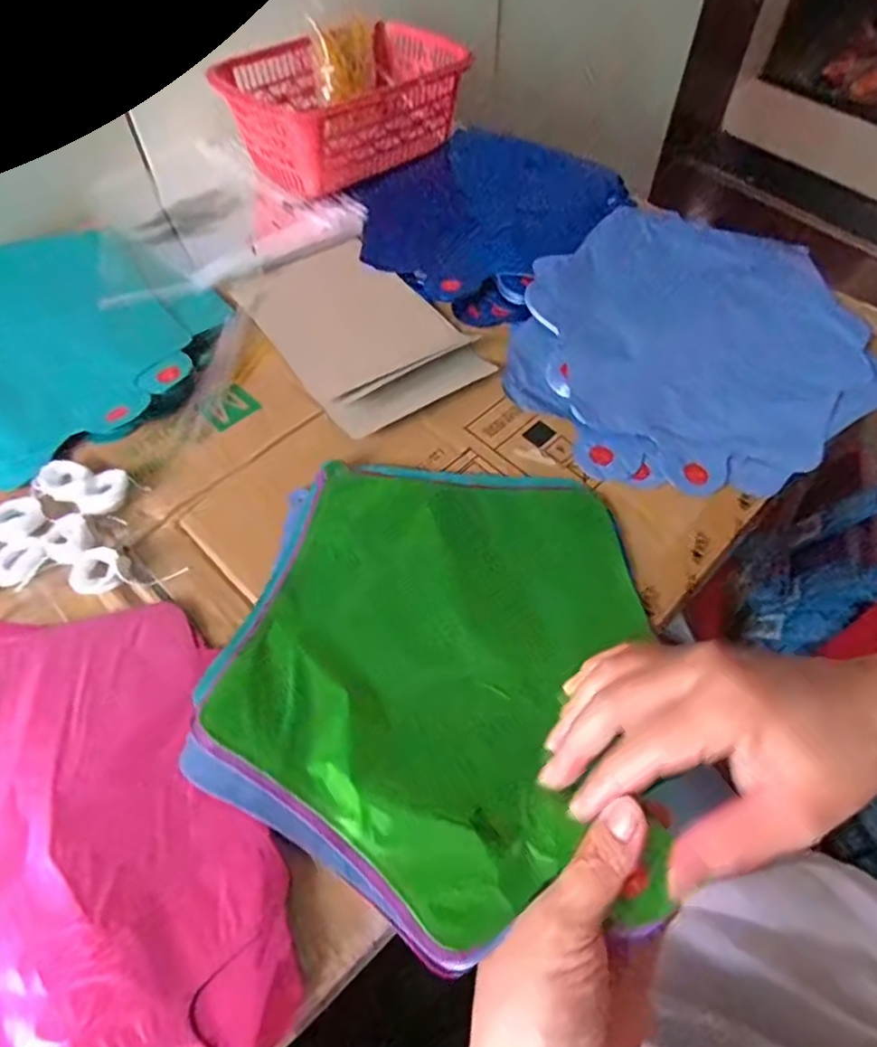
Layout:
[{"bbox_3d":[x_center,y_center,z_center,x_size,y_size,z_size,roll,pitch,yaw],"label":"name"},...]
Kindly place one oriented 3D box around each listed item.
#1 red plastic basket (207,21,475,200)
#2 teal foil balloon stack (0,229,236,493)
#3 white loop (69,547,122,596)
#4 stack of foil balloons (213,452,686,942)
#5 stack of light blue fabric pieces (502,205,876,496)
[{"bbox_3d":[-0.084,-0.385,0.588,0.209,0.069,0.138,-39,64,-23],"label":"red plastic basket"},{"bbox_3d":[-0.288,-0.130,0.454,0.239,0.012,0.224,14,57,10],"label":"teal foil balloon stack"},{"bbox_3d":[-0.189,0.026,0.350,0.029,0.012,0.027,0,56,0],"label":"white loop"},{"bbox_3d":[0.003,0.067,0.327,0.202,0.015,0.226,7,56,6],"label":"stack of foil balloons"},{"bbox_3d":[0.181,-0.137,0.458,0.276,0.019,0.237,-35,62,-21],"label":"stack of light blue fabric pieces"}]

